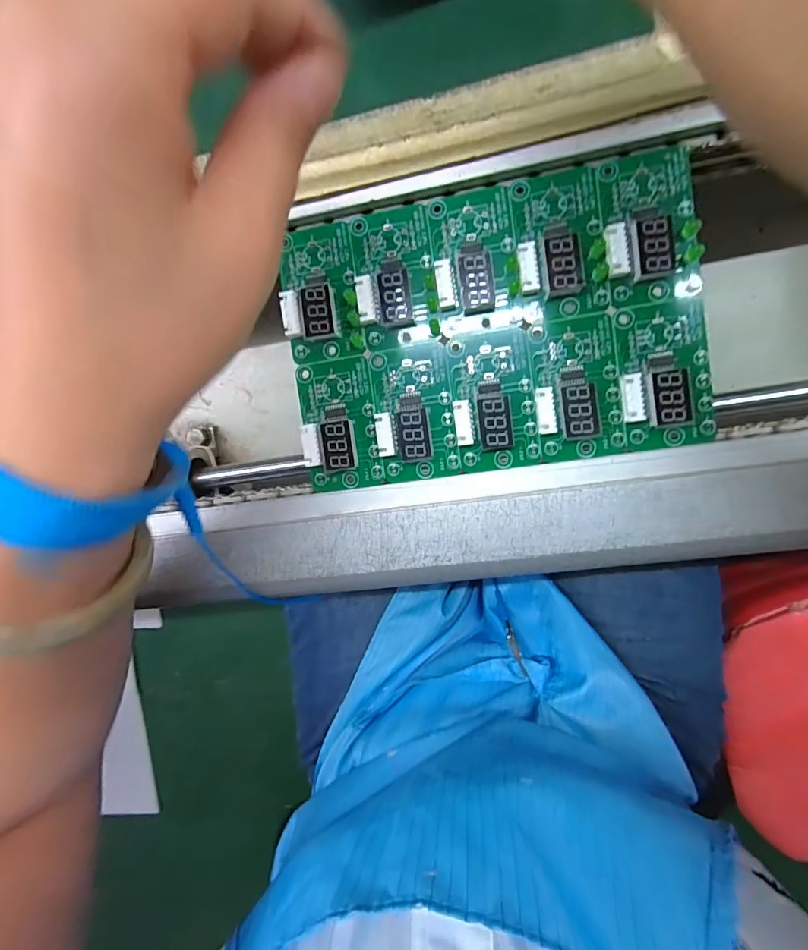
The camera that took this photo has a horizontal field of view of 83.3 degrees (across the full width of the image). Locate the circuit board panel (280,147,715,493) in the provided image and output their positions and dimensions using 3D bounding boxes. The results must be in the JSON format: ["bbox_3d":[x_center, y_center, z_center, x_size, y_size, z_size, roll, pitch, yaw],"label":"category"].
[{"bbox_3d":[0.036,-0.064,0.204,0.179,0.010,0.120,-8,92,9],"label":"circuit board panel"}]

